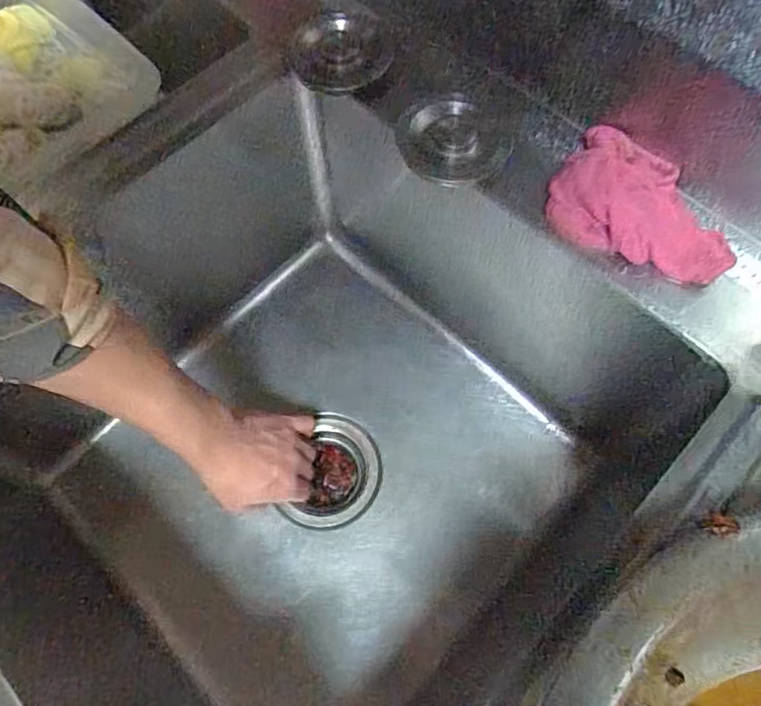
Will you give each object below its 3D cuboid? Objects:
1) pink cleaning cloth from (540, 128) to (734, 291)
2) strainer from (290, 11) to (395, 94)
[{"bbox_3d":[0.178,-0.098,0.386,0.122,0.042,0.075,33,71,15],"label":"pink cleaning cloth"},{"bbox_3d":[-0.027,-0.245,0.469,0.078,0.019,0.083,-1,66,1],"label":"strainer"}]

